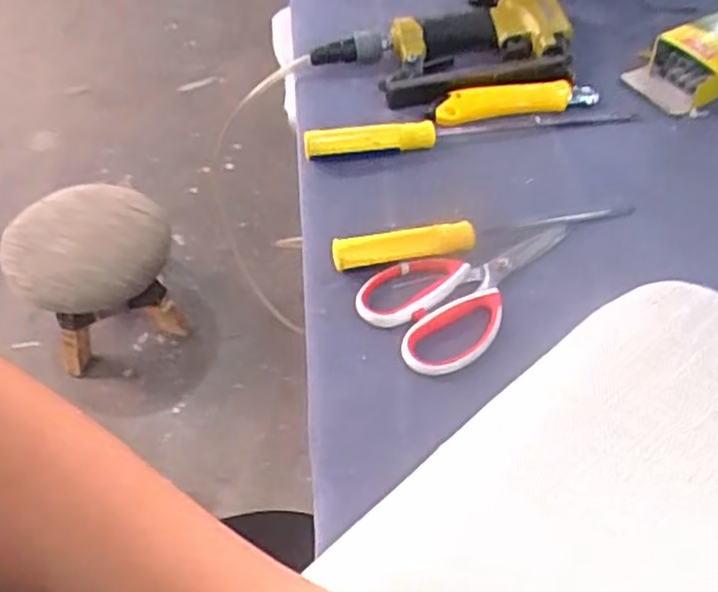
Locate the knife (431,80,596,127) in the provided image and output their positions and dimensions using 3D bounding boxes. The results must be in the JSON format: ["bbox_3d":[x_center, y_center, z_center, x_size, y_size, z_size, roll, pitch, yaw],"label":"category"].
[{"bbox_3d":[0.145,-0.183,0.685,0.151,0.014,0.031,-11,54,-8],"label":"knife"}]

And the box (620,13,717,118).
[{"bbox_3d":[0.338,-0.236,0.711,0.156,0.037,0.091,-28,58,-19],"label":"box"}]

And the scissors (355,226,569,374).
[{"bbox_3d":[0.092,-0.014,0.568,0.183,0.010,0.099,-33,60,-22],"label":"scissors"}]

